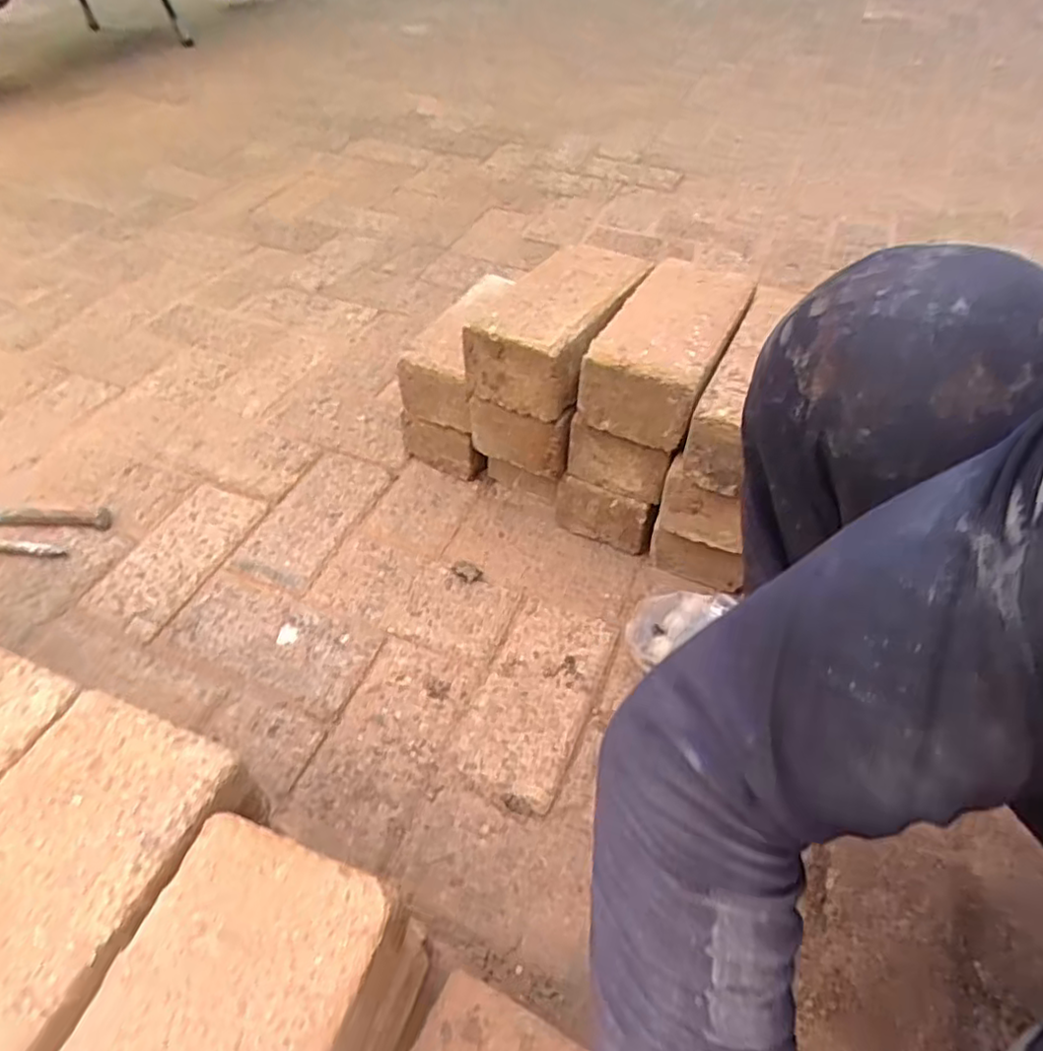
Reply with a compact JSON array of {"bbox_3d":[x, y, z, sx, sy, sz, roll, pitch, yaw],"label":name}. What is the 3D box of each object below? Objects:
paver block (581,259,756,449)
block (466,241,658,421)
[{"bbox_3d":[0.143,-0.174,0.662,0.108,0.077,0.203,21,51,17],"label":"paver block"},{"bbox_3d":[0.038,-0.201,0.690,0.110,0.079,0.187,23,52,19],"label":"block"}]

